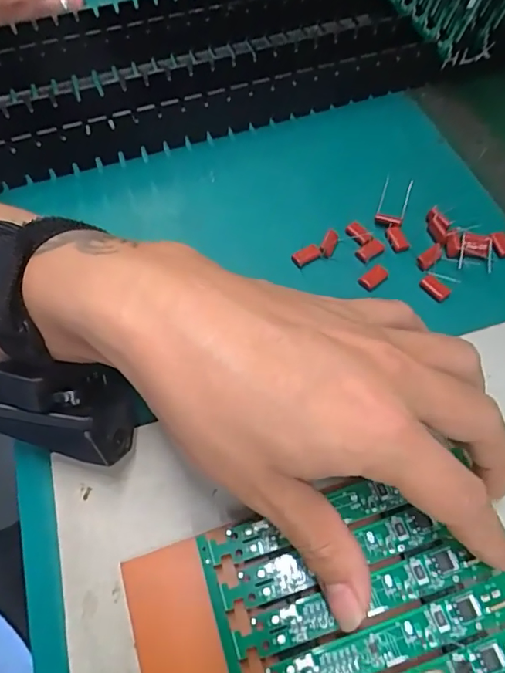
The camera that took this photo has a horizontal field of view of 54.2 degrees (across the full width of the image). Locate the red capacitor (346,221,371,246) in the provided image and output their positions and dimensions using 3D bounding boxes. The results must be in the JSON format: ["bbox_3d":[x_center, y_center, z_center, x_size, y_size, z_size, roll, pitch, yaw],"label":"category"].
[{"bbox_3d":[0.064,-0.063,0.295,0.009,0.004,0.016,-31,66,-18],"label":"red capacitor"}]

